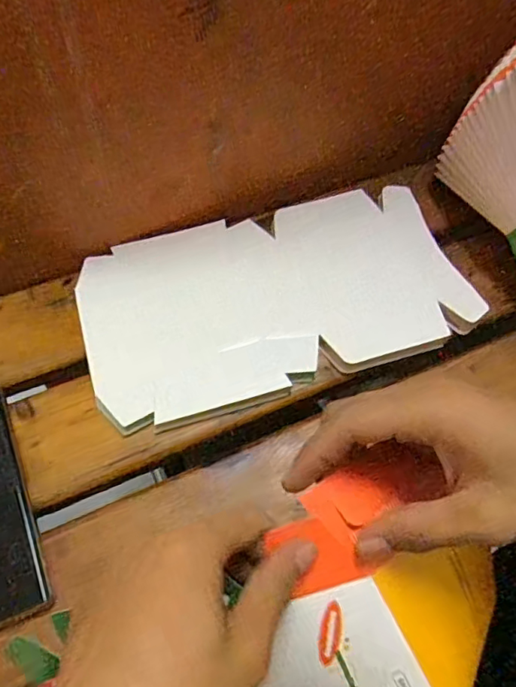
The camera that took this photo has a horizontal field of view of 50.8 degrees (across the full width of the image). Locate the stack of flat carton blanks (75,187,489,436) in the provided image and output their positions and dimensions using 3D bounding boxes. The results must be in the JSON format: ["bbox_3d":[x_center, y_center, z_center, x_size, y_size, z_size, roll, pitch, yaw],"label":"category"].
[{"bbox_3d":[0.013,-0.041,0.466,0.311,0.023,0.175,-16,61,-11],"label":"stack of flat carton blanks"}]

